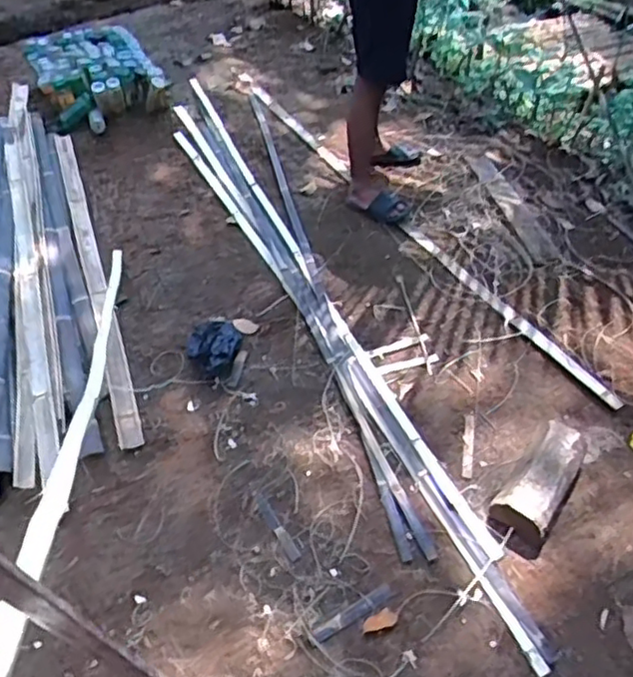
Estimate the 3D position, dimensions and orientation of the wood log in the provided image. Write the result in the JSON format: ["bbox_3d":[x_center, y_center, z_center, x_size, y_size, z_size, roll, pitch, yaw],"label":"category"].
[{"bbox_3d":[0.553,0.350,1.650,0.143,0.113,0.355,26,55,26],"label":"wood log"}]

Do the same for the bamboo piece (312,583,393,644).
[{"bbox_3d":[0.081,0.623,1.513,0.202,0.020,0.034,-23,51,-20],"label":"bamboo piece"}]

